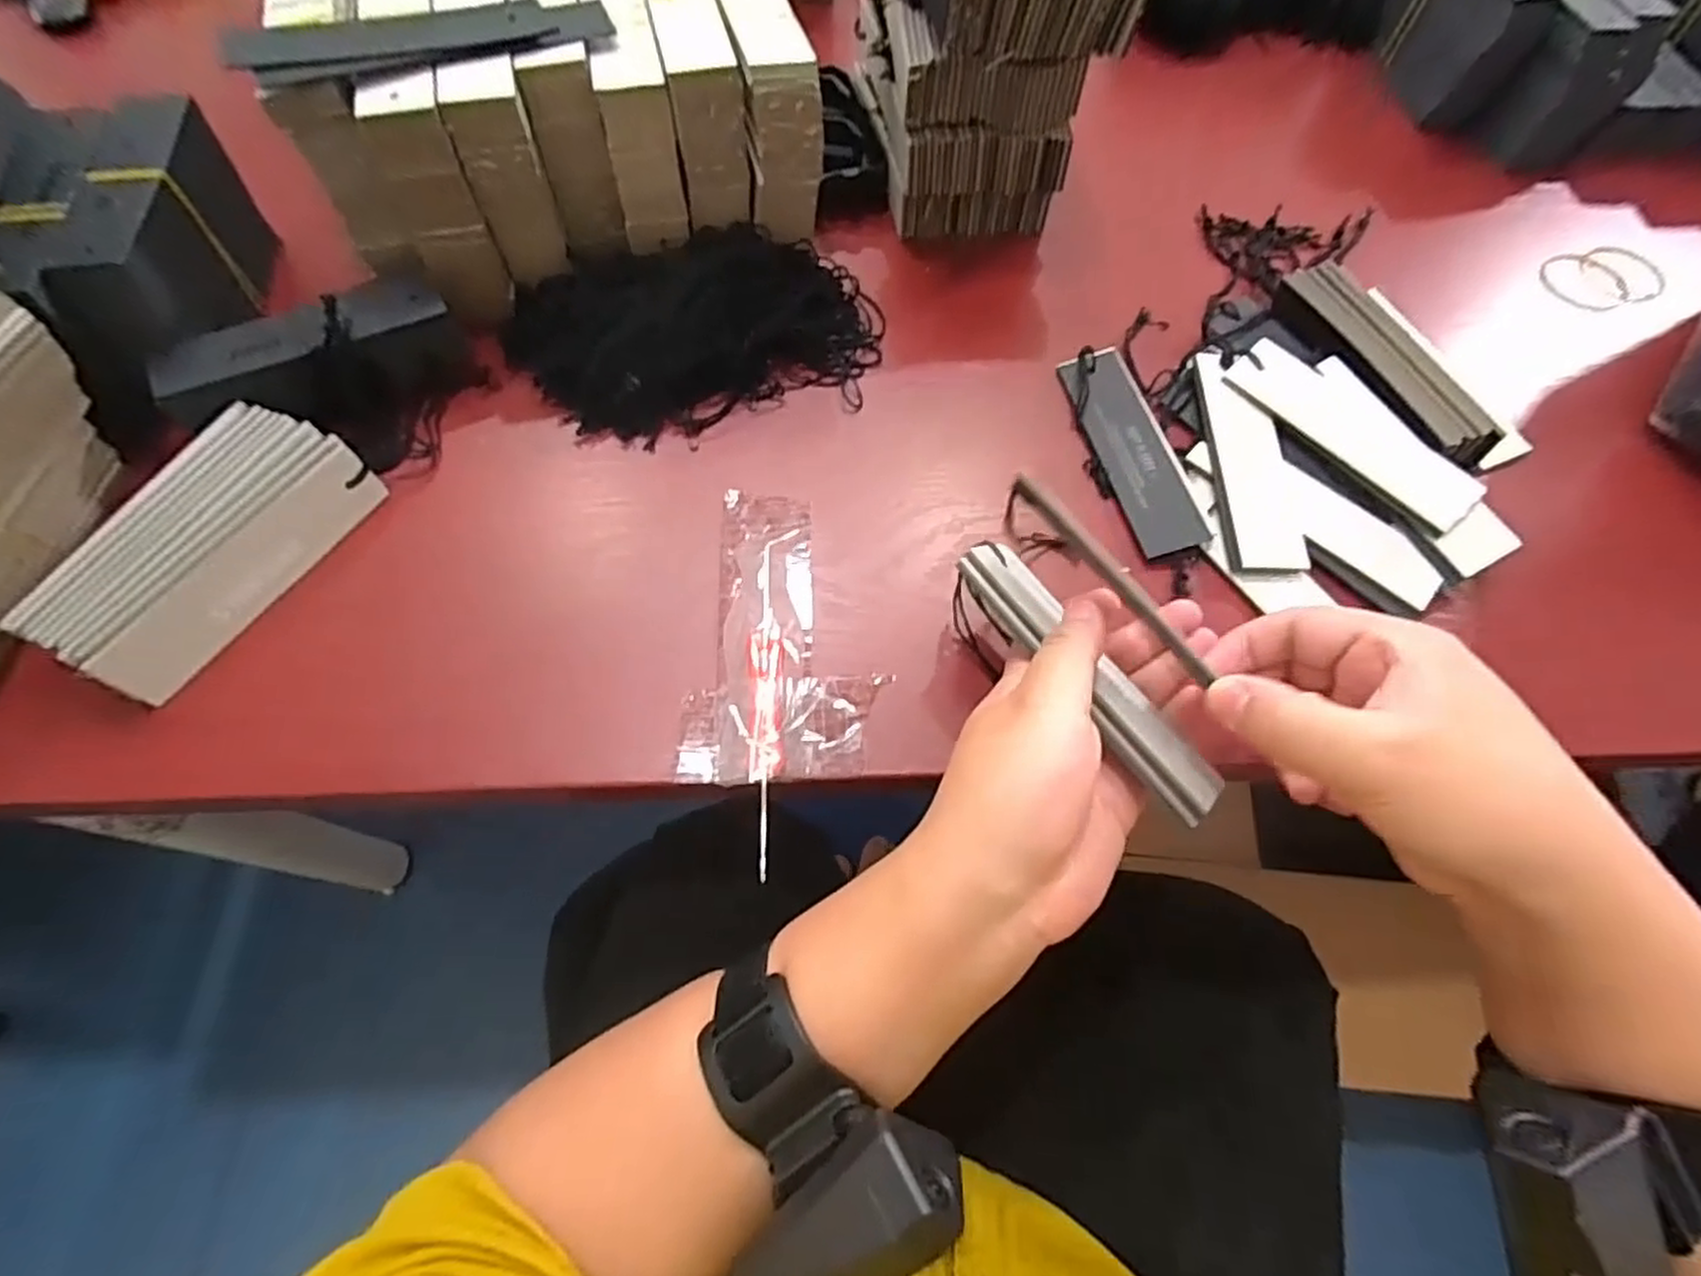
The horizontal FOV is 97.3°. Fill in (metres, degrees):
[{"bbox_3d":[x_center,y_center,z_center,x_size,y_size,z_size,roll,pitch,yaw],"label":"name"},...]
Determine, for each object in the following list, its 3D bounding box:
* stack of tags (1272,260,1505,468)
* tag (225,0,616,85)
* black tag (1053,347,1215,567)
[{"bbox_3d":[0.273,-0.145,0.387,0.046,0.017,0.133,-19,66,-11],"label":"stack of tags"},{"bbox_3d":[-0.183,-0.263,0.327,0.154,0.014,0.026,-21,67,-12],"label":"tag"},{"bbox_3d":[0.142,-0.096,0.377,0.036,0.006,0.126,-15,64,2],"label":"black tag"}]

